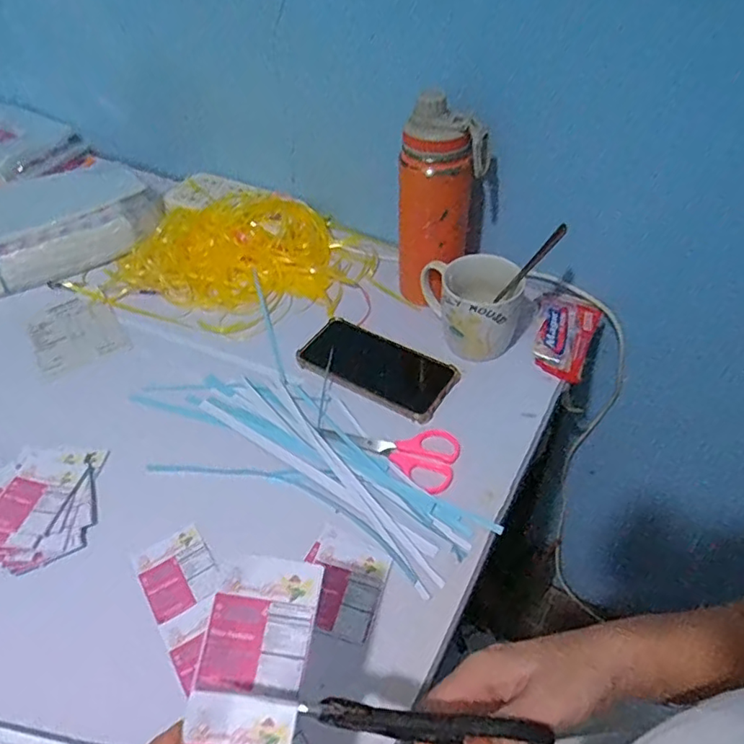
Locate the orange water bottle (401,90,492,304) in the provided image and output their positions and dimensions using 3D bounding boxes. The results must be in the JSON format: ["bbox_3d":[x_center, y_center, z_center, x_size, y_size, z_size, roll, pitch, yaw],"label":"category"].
[{"bbox_3d":[0.072,-0.176,0.624,0.077,0.216,0.066,33,57,27],"label":"orange water bottle"}]

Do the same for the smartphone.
[{"bbox_3d":[0.003,-0.009,0.616,0.166,0.012,0.077,25,53,22],"label":"smartphone"}]

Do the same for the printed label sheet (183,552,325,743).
[{"bbox_3d":[-0.066,0.174,0.310,0.059,0.016,0.144,2,60,3],"label":"printed label sheet"}]

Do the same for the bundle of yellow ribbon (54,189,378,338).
[{"bbox_3d":[-0.184,-0.148,0.748,0.325,0.038,0.260,22,52,20],"label":"bundle of yellow ribbon"}]

